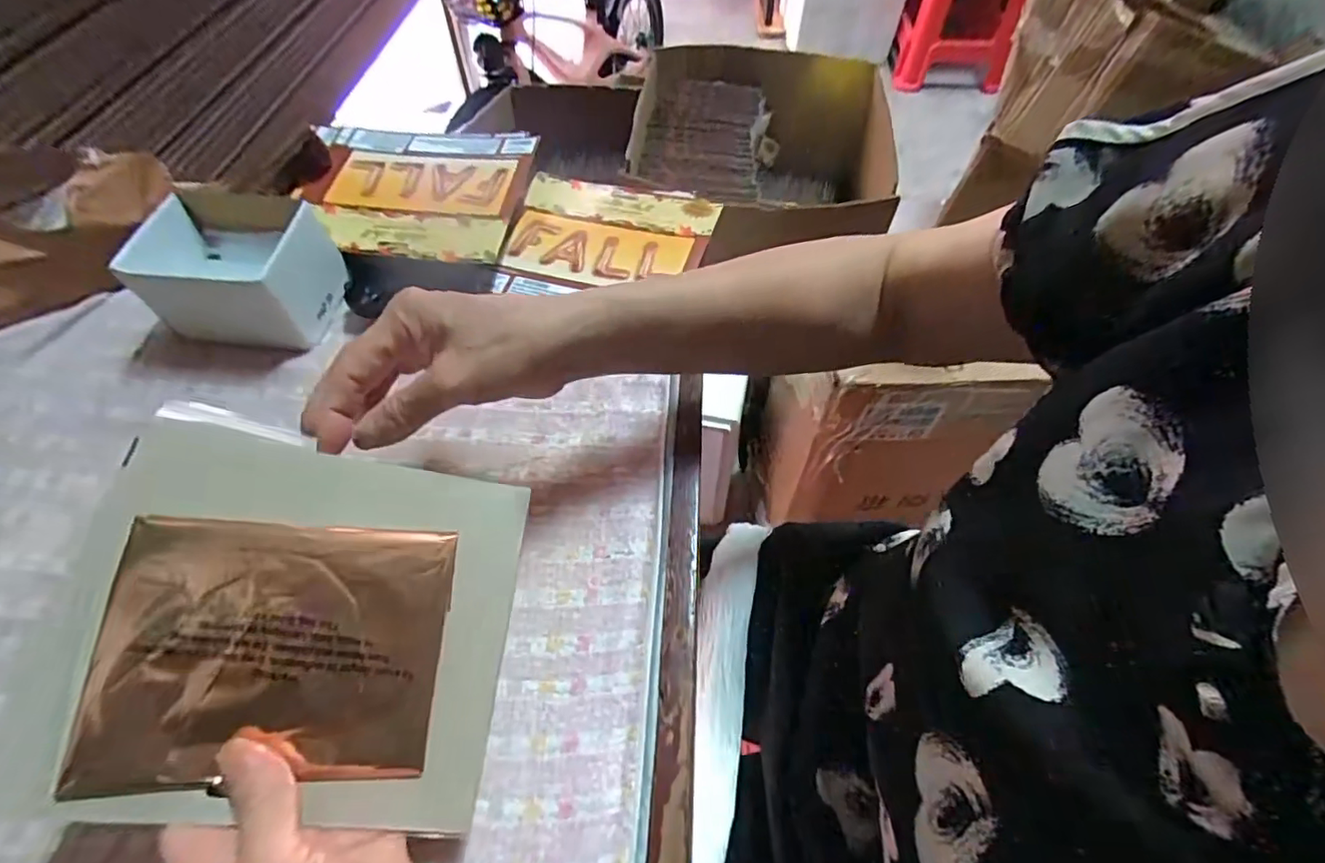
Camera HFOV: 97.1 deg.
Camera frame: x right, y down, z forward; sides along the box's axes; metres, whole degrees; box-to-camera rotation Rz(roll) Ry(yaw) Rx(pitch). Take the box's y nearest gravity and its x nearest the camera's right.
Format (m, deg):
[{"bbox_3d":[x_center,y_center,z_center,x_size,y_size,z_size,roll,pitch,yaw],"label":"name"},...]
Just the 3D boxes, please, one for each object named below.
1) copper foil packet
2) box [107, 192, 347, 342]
[{"bbox_3d":[-0.177,0.100,0.271,0.139,0.008,0.111,5,73,-14],"label":"copper foil packet"},{"bbox_3d":[-0.335,-0.129,0.471,0.123,0.075,0.102,3,54,2],"label":"box"}]

